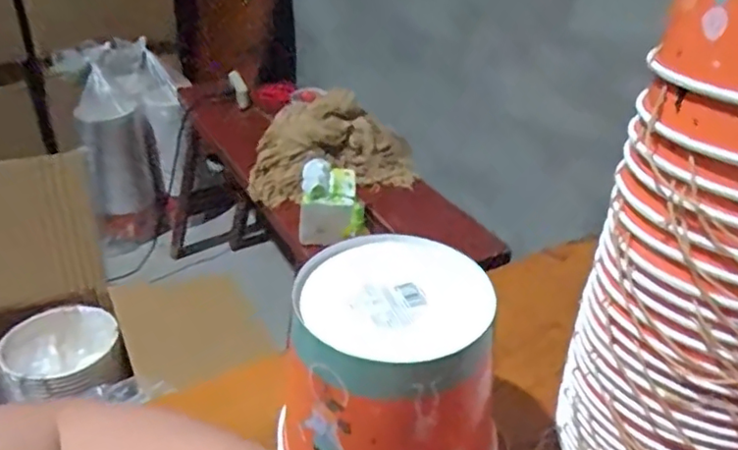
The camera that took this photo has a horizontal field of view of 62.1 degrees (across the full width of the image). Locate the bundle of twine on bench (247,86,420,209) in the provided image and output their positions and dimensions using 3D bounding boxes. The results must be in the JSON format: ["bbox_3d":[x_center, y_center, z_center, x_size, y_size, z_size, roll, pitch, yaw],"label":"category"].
[{"bbox_3d":[-0.073,-0.160,1.249,0.341,0.170,0.180,-2,33,-8],"label":"bundle of twine on bench"}]

